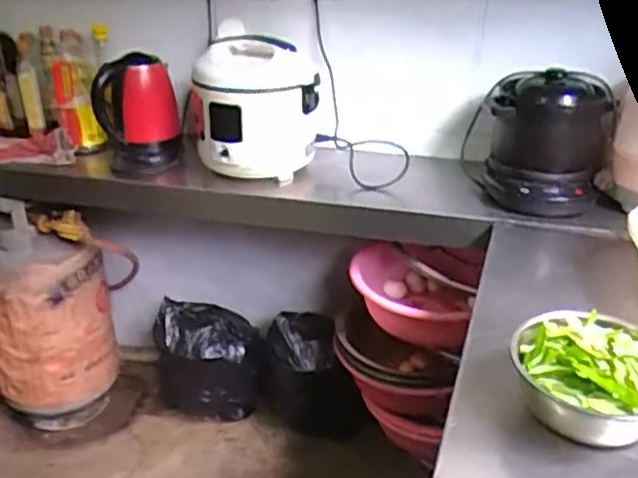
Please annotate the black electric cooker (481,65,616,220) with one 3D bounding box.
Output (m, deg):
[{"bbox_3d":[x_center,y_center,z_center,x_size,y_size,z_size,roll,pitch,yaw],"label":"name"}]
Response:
[{"bbox_3d":[0.444,-0.192,1.291,0.237,0.234,0.187,12,29,20],"label":"black electric cooker"}]

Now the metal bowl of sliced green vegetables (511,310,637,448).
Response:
[{"bbox_3d":[0.321,0.162,0.770,0.179,0.094,0.144,20,32,32],"label":"metal bowl of sliced green vegetables"}]

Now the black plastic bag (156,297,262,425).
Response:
[{"bbox_3d":[-0.281,0.340,1.721,0.260,0.313,0.190,-6,28,-14],"label":"black plastic bag"}]

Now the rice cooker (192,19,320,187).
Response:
[{"bbox_3d":[-0.145,-0.313,1.462,0.253,0.260,0.327,-3,27,-7],"label":"rice cooker"}]

